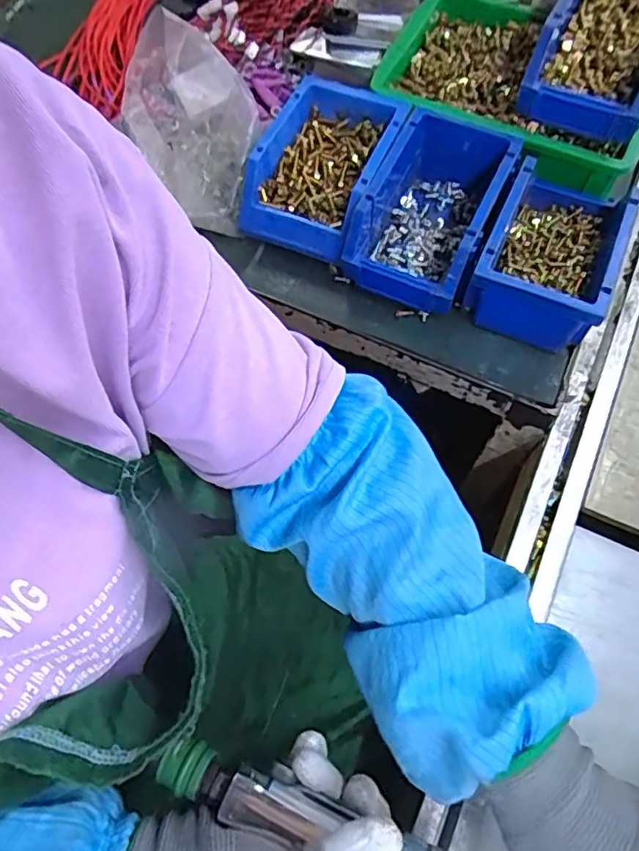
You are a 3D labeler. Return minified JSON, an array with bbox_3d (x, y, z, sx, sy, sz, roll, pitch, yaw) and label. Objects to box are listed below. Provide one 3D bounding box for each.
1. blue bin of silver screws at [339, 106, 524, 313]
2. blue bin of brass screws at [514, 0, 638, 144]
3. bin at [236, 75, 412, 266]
[{"bbox_3d":[0.097,-0.190,0.515,0.108,0.076,0.167,22,68,12],"label":"blue bin of silver screws"},{"bbox_3d":[0.252,-0.338,0.501,0.107,0.063,0.165,23,68,12],"label":"blue bin of brass screws"},{"bbox_3d":[0.002,-0.228,0.522,0.105,0.067,0.152,21,68,11],"label":"bin"}]

